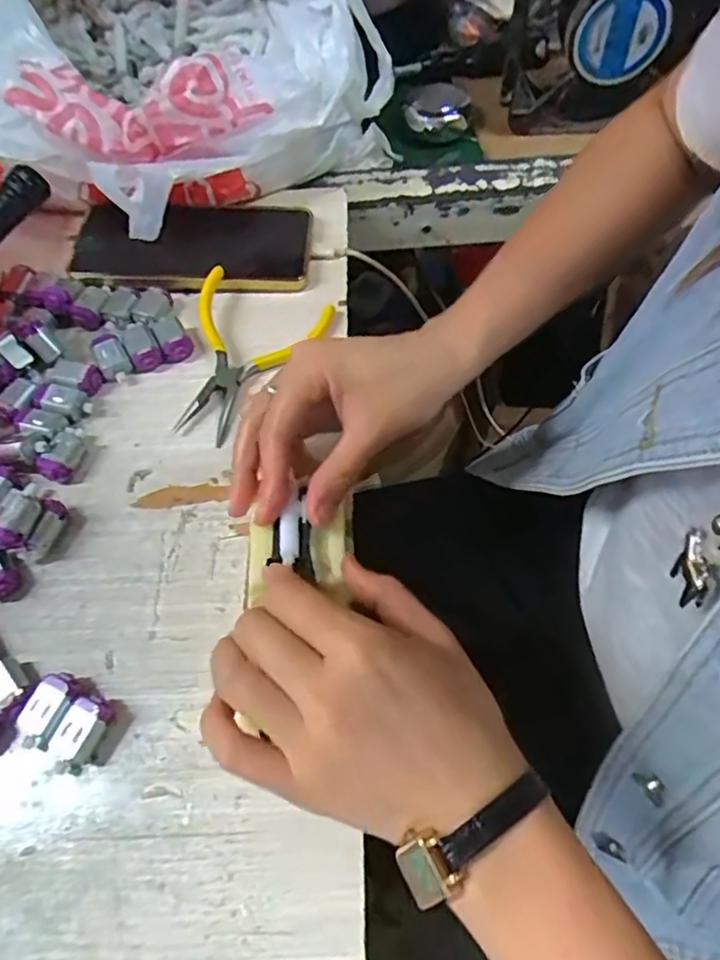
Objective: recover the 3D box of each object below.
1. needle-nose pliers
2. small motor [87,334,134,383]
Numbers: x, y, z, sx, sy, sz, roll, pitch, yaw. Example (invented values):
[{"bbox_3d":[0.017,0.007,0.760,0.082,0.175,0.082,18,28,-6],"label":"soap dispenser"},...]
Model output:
[{"bbox_3d":[-0.078,-0.078,0.388,0.086,0.020,0.114,19,63,12],"label":"needle-nose pliers"},{"bbox_3d":[-0.156,-0.077,0.391,0.019,0.013,0.028,-31,64,-15],"label":"small motor"}]

